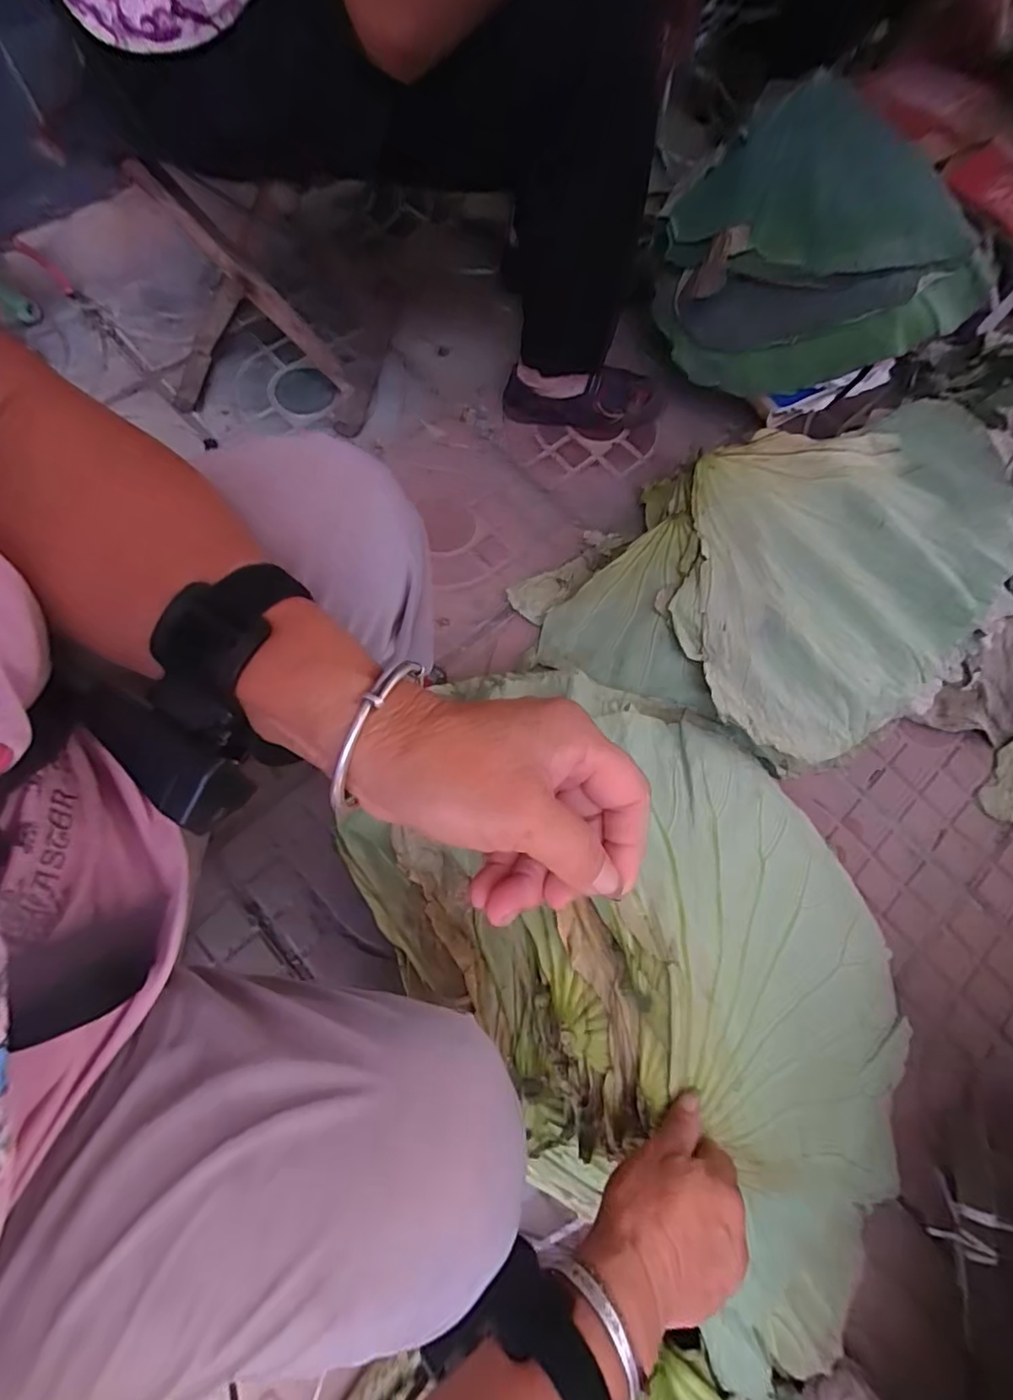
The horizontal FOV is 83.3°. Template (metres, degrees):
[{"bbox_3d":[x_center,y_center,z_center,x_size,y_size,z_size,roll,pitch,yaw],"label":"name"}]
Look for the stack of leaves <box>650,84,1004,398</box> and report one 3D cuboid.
[{"bbox_3d":[0.392,-0.556,0.718,0.356,0.249,0.240,30,71,6],"label":"stack of leaves"}]

